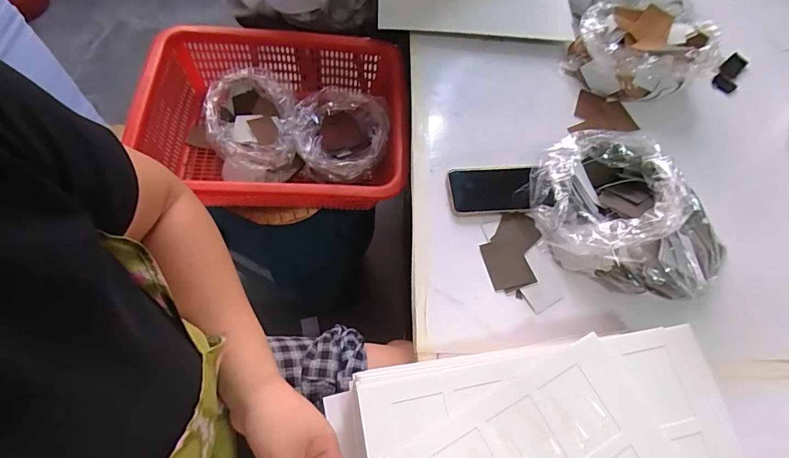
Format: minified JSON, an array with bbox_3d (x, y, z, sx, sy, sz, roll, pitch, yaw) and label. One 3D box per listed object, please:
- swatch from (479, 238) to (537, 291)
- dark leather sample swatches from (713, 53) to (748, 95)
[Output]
[{"bbox_3d":[0.153,0.047,0.578,0.059,0.005,0.065,-11,69,-12],"label":"swatch"},{"bbox_3d":[0.607,-0.281,0.773,0.040,0.011,0.107,34,67,14],"label":"dark leather sample swatches"}]

